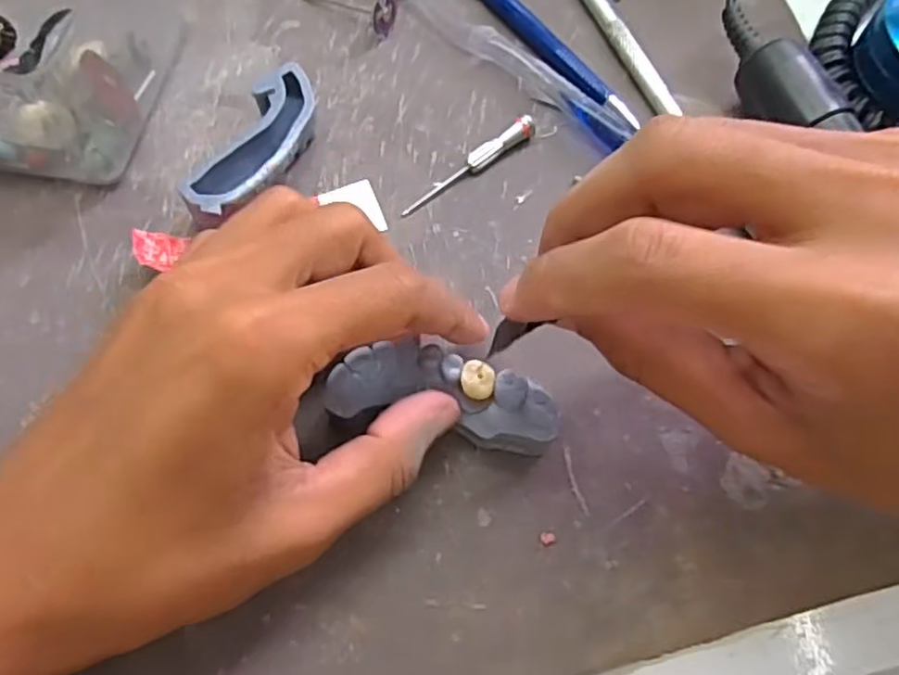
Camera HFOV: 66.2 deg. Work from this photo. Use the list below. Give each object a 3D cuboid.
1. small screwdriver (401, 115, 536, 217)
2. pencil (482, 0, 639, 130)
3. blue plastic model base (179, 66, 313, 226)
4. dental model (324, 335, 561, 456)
[{"bbox_3d":[0.007,-0.063,0.254,0.059,0.009,0.008,-36,73,-14],"label":"small screwdriver"},{"bbox_3d":[0.029,-0.128,0.280,0.011,0.009,0.133,-33,72,-13],"label":"pencil"},{"bbox_3d":[-0.067,-0.063,0.247,0.025,0.021,0.069,22,69,8],"label":"blue plastic model base"},{"bbox_3d":[-0.002,0.020,0.211,0.067,0.019,0.028,10,68,1],"label":"dental model"}]

